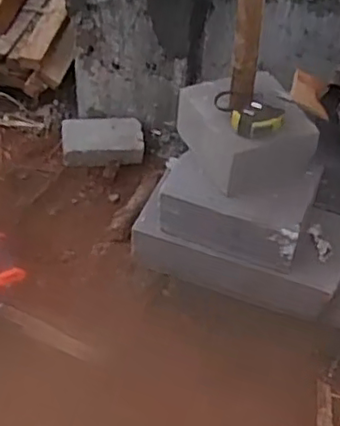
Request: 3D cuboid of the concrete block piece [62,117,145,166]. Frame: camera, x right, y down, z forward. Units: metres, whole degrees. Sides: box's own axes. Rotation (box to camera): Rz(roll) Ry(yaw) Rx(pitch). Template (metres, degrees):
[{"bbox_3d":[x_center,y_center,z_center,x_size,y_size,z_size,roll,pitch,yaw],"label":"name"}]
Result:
[{"bbox_3d":[-0.167,-0.179,1.600,0.202,0.062,0.125,-1,47,-2],"label":"concrete block piece"}]

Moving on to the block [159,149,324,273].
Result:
[{"bbox_3d":[0.124,-0.025,1.142,0.247,0.113,0.183,16,49,13],"label":"block"}]

